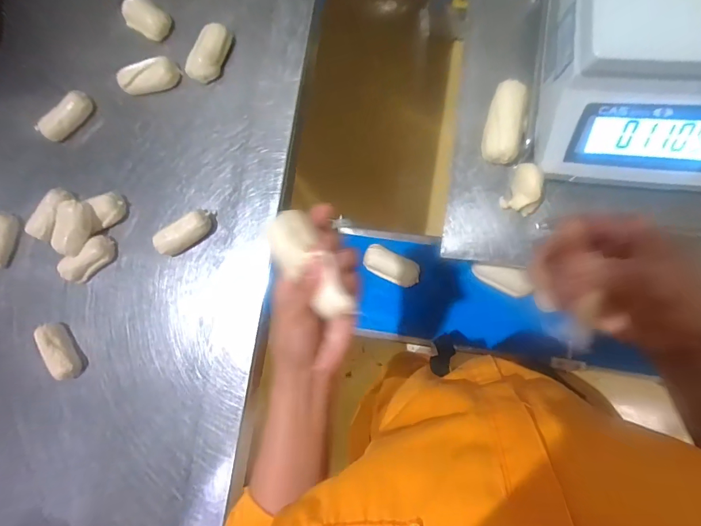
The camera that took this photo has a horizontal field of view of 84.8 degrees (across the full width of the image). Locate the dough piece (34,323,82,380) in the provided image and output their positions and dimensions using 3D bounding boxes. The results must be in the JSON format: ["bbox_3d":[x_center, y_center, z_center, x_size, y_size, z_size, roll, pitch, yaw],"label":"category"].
[{"bbox_3d":[-0.463,0.139,0.610,0.039,0.030,0.093,-35,80,6],"label":"dough piece"}]

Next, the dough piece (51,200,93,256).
[{"bbox_3d":[-0.416,-0.052,0.574,0.038,0.031,0.080,12,87,11],"label":"dough piece"}]

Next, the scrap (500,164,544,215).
[{"bbox_3d":[0.192,-0.081,0.420,0.037,0.034,0.047,23,89,11],"label":"scrap"}]

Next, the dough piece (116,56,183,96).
[{"bbox_3d":[-0.315,-0.293,0.605,0.093,0.029,0.049,-5,84,10],"label":"dough piece"}]

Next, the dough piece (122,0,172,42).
[{"bbox_3d":[-0.326,-0.392,0.614,0.067,0.036,0.053,39,94,8],"label":"dough piece"}]

